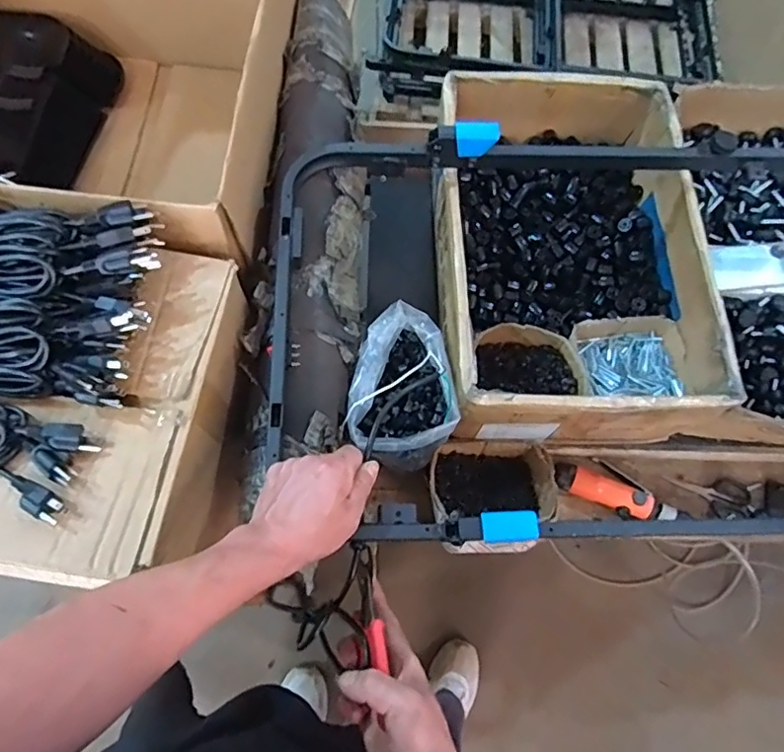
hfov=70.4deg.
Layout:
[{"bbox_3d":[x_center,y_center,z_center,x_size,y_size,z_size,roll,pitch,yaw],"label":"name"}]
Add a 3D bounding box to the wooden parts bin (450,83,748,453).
[{"bbox_3d":[0.257,-0.184,0.820,0.370,0.145,0.535,0,69,-2],"label":"wooden parts bin"}]

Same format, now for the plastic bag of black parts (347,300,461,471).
[{"bbox_3d":[0.012,0.011,0.707,0.135,0.087,0.190,-1,69,-3],"label":"plastic bag of black parts"}]

